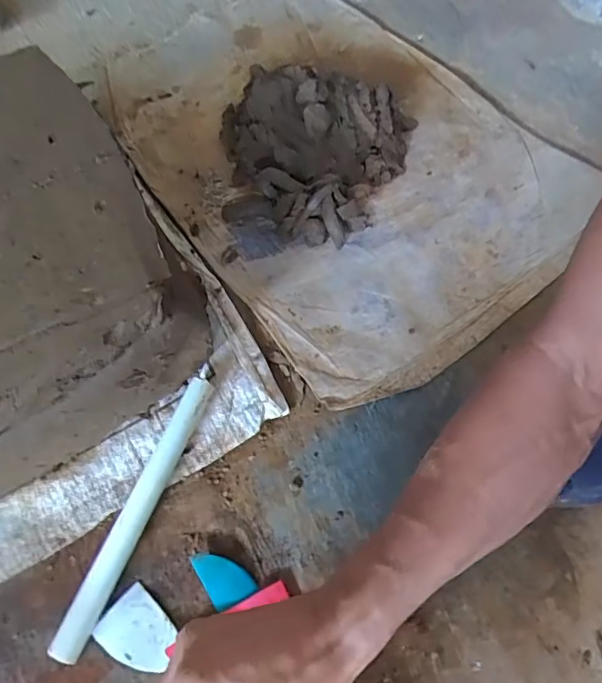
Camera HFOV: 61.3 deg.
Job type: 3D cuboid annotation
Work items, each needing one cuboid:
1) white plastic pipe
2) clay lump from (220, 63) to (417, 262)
[{"bbox_3d":[-0.153,0.157,0.484,0.023,0.029,0.265,19,65,13],"label":"white plastic pipe"},{"bbox_3d":[0.021,-0.246,0.643,0.250,0.090,0.249,-5,63,1],"label":"clay lump"}]

